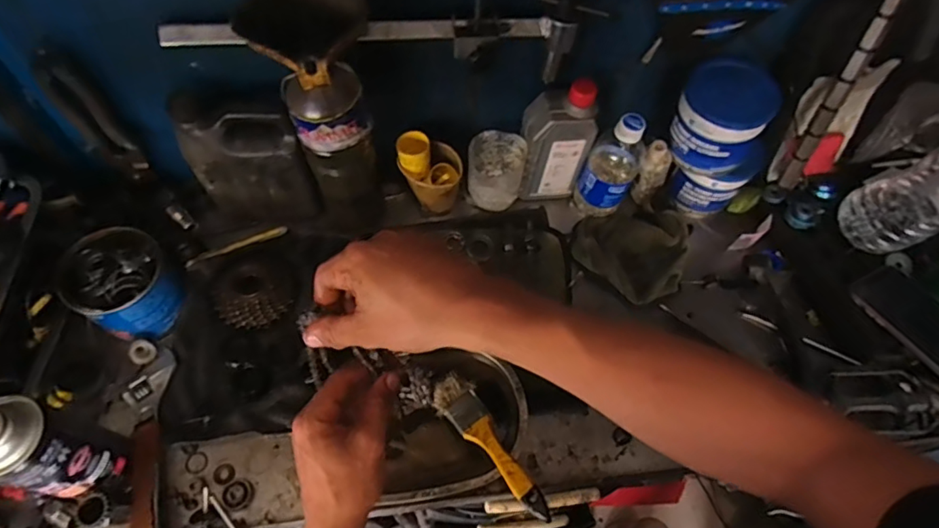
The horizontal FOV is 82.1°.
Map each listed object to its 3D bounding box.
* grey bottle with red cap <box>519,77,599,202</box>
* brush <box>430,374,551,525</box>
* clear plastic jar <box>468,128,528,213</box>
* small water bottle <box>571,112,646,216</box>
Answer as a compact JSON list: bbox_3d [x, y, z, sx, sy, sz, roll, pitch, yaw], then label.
[{"bbox_3d":[0.106,-0.151,0.672,0.078,0.170,0.048,-5,60,-5],"label":"grey bottle with red cap"},{"bbox_3d":[0.017,0.185,0.544,0.042,0.024,0.165,-27,64,-17],"label":"brush"},{"bbox_3d":[0.033,-0.118,0.697,0.071,0.090,0.057,0,60,-2],"label":"clear plastic jar"},{"bbox_3d":[0.178,-0.123,0.677,0.068,0.160,0.064,22,61,10],"label":"small water bottle"}]

